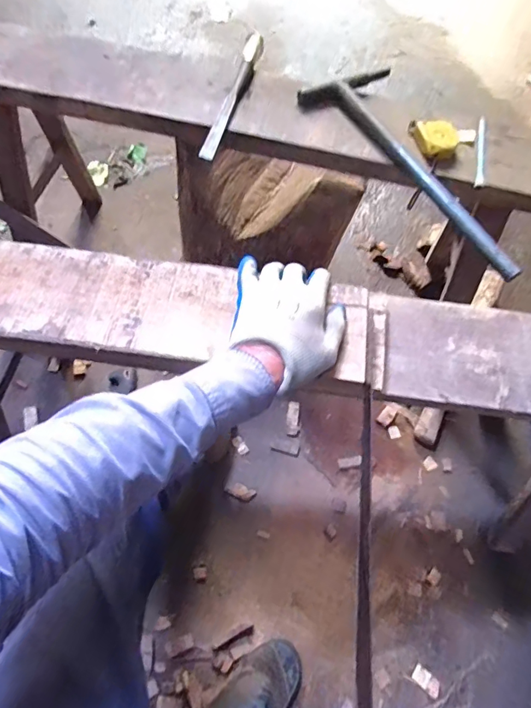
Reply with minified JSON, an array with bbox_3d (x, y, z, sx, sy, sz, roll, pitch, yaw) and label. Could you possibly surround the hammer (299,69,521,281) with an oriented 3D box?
[{"bbox_3d":[0.232,-0.276,0.616,0.149,0.026,0.407,-31,70,-16],"label":"hammer"}]

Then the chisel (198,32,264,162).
[{"bbox_3d":[-0.049,-0.387,0.641,0.022,0.026,0.261,15,65,4],"label":"chisel"}]

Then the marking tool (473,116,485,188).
[{"bbox_3d":[0.319,-0.303,0.641,0.015,0.013,0.146,13,65,3],"label":"marking tool"}]

